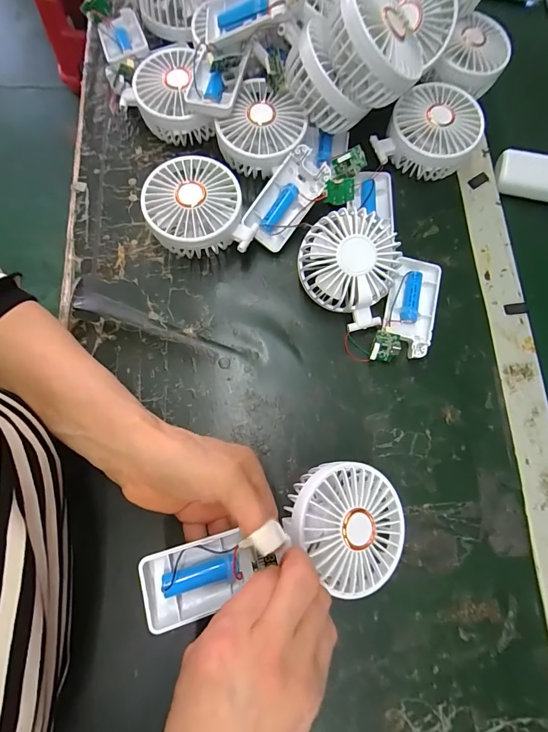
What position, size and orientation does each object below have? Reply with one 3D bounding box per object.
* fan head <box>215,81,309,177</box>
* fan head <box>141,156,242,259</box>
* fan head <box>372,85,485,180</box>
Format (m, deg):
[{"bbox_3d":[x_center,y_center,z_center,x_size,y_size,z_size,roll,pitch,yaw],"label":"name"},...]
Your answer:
[{"bbox_3d":[-0.011,-0.221,0.357,0.073,0.042,0.073,0,76,-2],"label":"fan head"},{"bbox_3d":[-0.077,-0.140,0.345,0.079,0.045,0.083,0,76,-2],"label":"fan head"},{"bbox_3d":[0.152,-0.224,0.367,0.081,0.044,0.089,0,76,-2],"label":"fan head"}]

